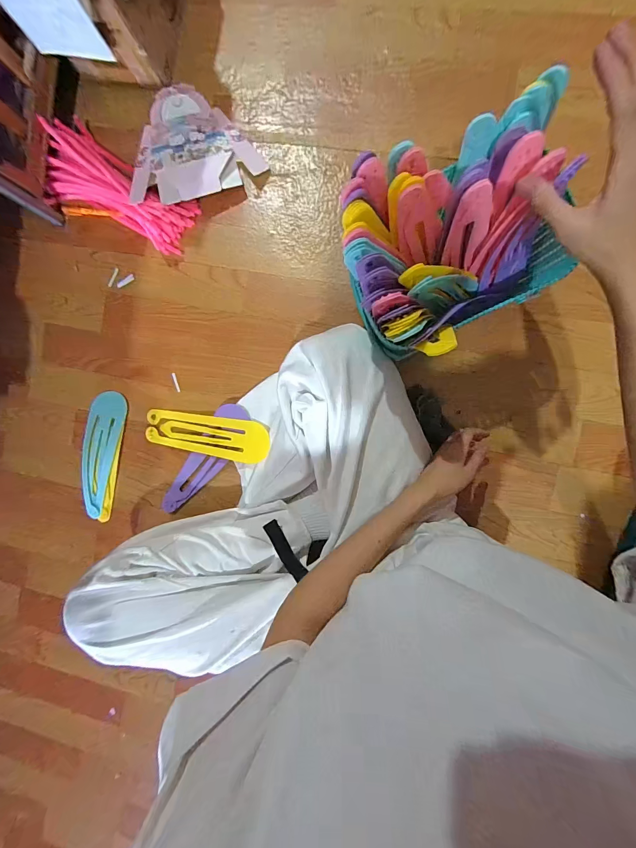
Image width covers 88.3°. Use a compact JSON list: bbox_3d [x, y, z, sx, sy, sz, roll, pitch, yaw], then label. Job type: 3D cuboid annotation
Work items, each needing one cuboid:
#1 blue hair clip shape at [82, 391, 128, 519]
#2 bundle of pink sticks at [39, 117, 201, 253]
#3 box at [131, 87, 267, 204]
[{"bbox_3d":[-0.449,0.062,0.671,0.068,0.031,0.254,15,95,7],"label":"blue hair clip shape"},{"bbox_3d":[-0.370,-0.443,0.617,0.291,0.051,0.140,27,97,6],"label":"bundle of pink sticks"},{"bbox_3d":[-0.239,-0.522,0.596,0.227,0.046,0.203,-16,91,9],"label":"box"}]

